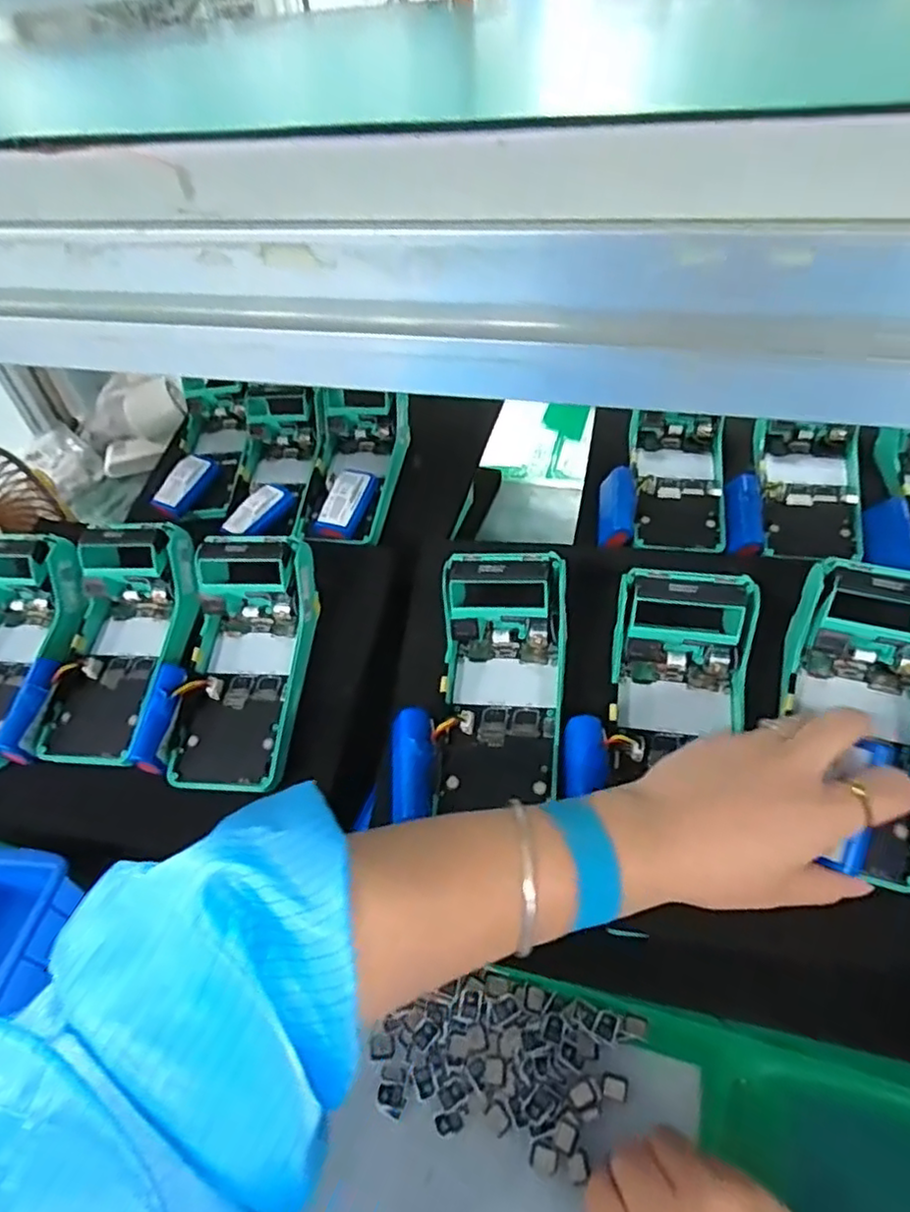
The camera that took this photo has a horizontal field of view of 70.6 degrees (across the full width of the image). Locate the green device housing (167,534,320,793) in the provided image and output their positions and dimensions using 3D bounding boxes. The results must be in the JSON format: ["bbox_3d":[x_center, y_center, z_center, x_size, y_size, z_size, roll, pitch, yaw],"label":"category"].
[{"bbox_3d":[-0.145,0.040,0.448,0.077,0.054,0.168,2,75,7],"label":"green device housing"}]

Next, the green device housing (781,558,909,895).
[{"bbox_3d":[0.226,0.060,0.353,0.085,0.065,0.165,14,65,16],"label":"green device housing"}]

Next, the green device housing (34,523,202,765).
[{"bbox_3d":[-0.238,0.026,0.469,0.084,0.051,0.171,8,76,12],"label":"green device housing"}]

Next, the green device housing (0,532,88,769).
[{"bbox_3d":[-0.332,0.033,0.482,0.106,0.059,0.177,14,80,18],"label":"green device housing"}]

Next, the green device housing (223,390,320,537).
[{"bbox_3d":[-0.173,-0.139,0.601,0.084,0.076,0.130,5,47,9],"label":"green device housing"}]

